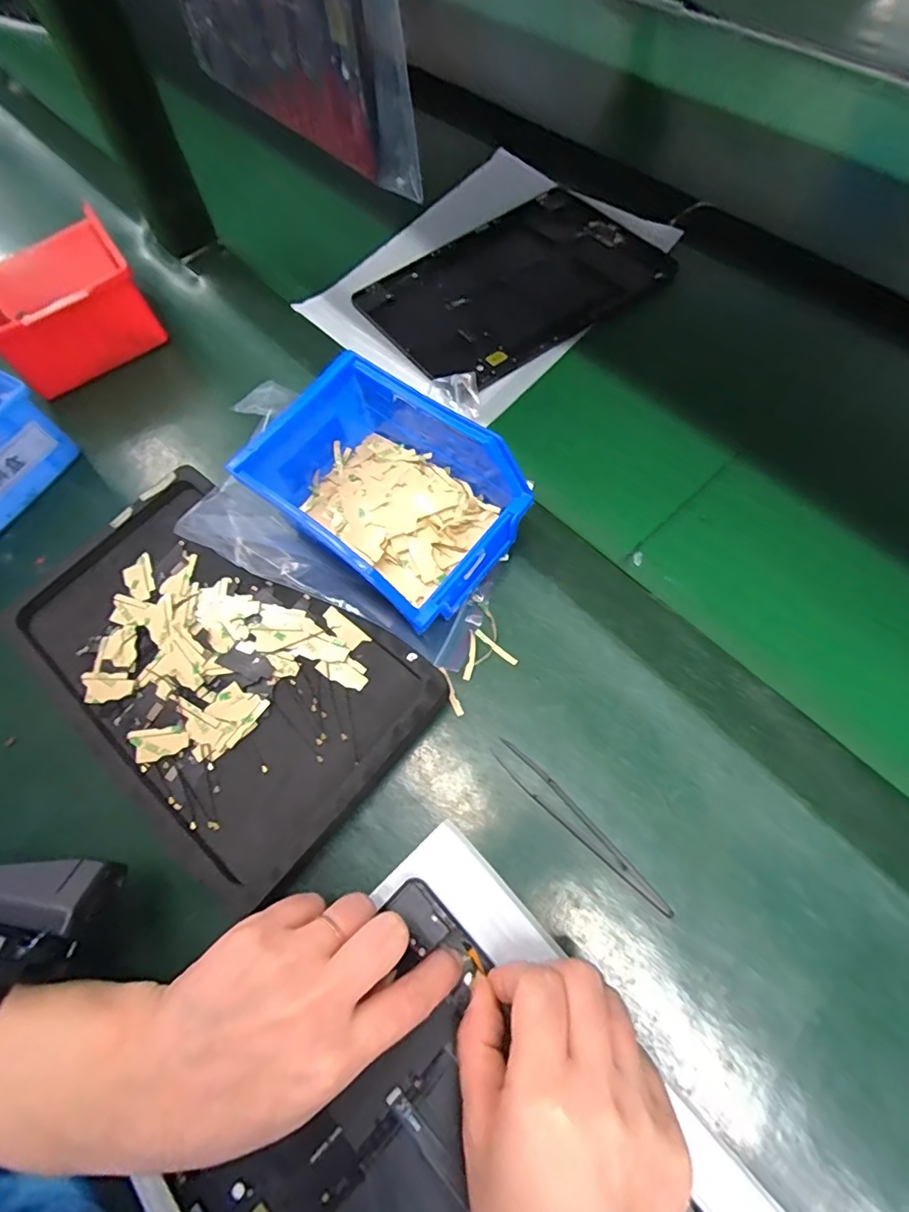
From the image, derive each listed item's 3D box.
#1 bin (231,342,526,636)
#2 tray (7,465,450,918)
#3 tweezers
[{"bbox_3d":[-0.033,-0.071,0.329,0.143,0.068,0.130,38,73,17],"label":"bin"},{"bbox_3d":[-0.146,0.030,0.324,0.256,0.034,0.152,38,69,18],"label":"tray"},{"bbox_3d":[0.063,0.112,0.277,0.014,0.009,0.111,-41,72,-15],"label":"tweezers"}]

